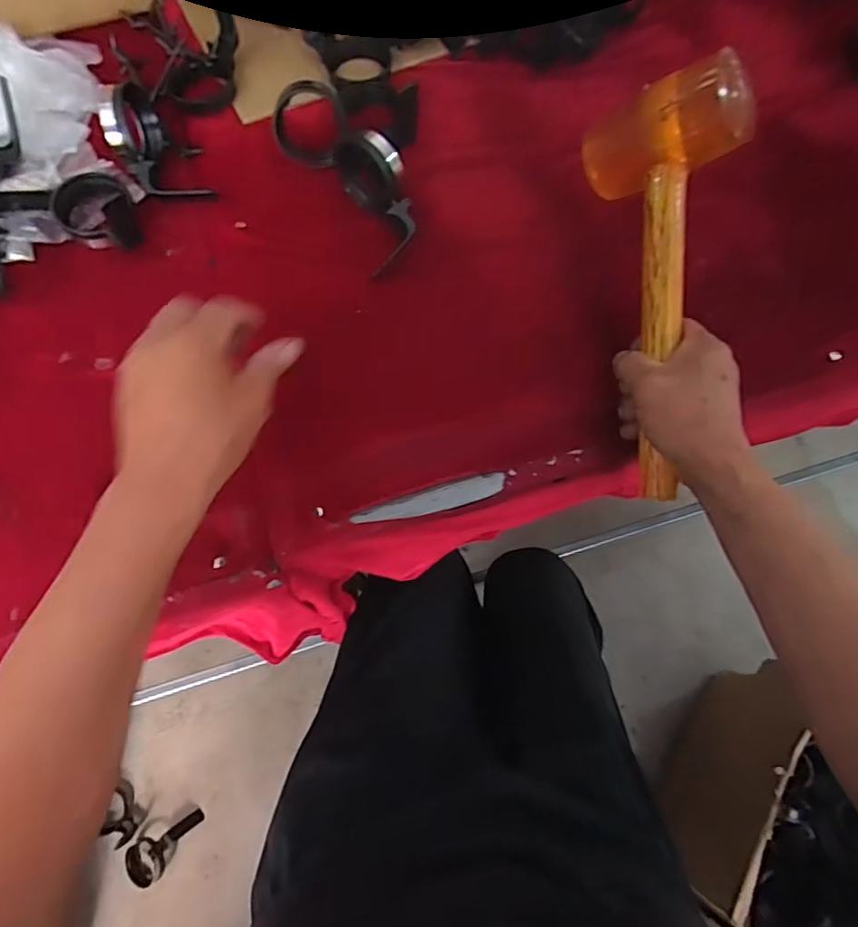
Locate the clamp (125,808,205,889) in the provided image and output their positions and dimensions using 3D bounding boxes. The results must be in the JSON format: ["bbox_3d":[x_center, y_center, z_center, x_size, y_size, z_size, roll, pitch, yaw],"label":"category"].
[{"bbox_3d":[-0.460,0.664,0.950,0.137,0.036,0.070,-37,74,-27],"label":"clamp"}]

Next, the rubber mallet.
[{"bbox_3d":[0.192,-0.151,0.436,0.111,0.074,0.305,0,88,-2],"label":"rubber mallet"}]

